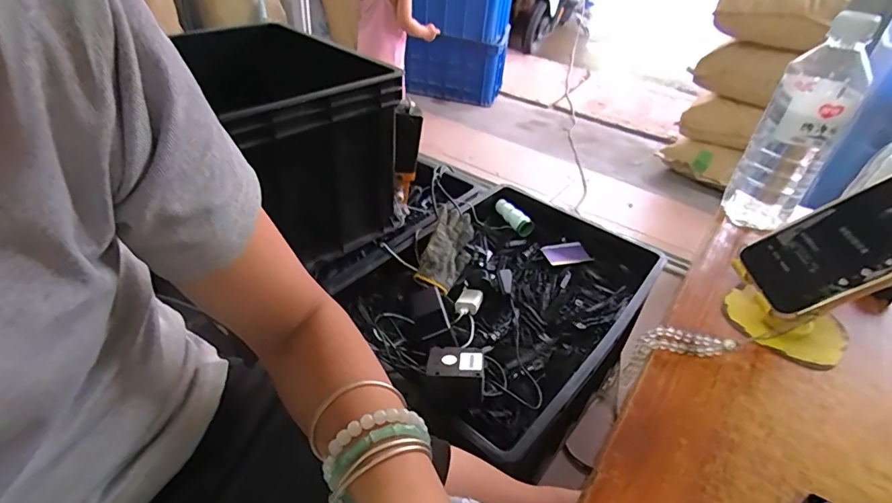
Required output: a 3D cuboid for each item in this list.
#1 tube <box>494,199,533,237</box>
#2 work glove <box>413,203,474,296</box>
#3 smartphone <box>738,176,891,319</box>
[{"bbox_3d":[0.154,-0.078,1.090,0.035,0.033,0.114,-14,42,-23],"label":"tube"},{"bbox_3d":[0.005,-0.009,0.925,0.074,0.080,0.191,15,39,12],"label":"work glove"},{"bbox_3d":[0.314,-0.013,0.353,0.164,0.010,0.079,-32,32,24],"label":"smartphone"}]

